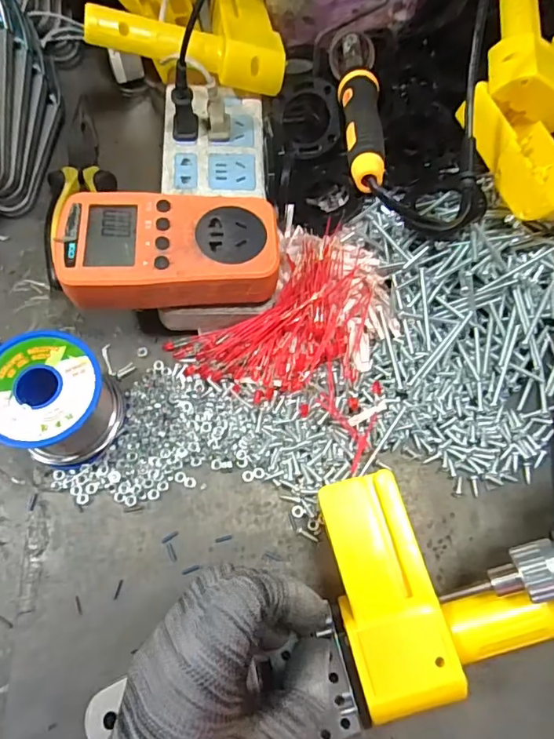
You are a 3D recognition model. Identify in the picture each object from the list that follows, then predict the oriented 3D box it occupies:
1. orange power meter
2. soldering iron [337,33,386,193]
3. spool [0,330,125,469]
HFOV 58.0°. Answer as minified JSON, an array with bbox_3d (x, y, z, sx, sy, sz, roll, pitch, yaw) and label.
[{"bbox_3d":[-0.064,-0.072,0.303,0.126,0.029,0.071,-3,69,-4],"label":"orange power meter"},{"bbox_3d":[0.051,-0.166,0.312,0.025,0.029,0.190,4,51,-1],"label":"soldering iron"},{"bbox_3d":[-0.130,0.018,0.296,0.065,0.058,0.068,1,70,-2],"label":"spool"}]

